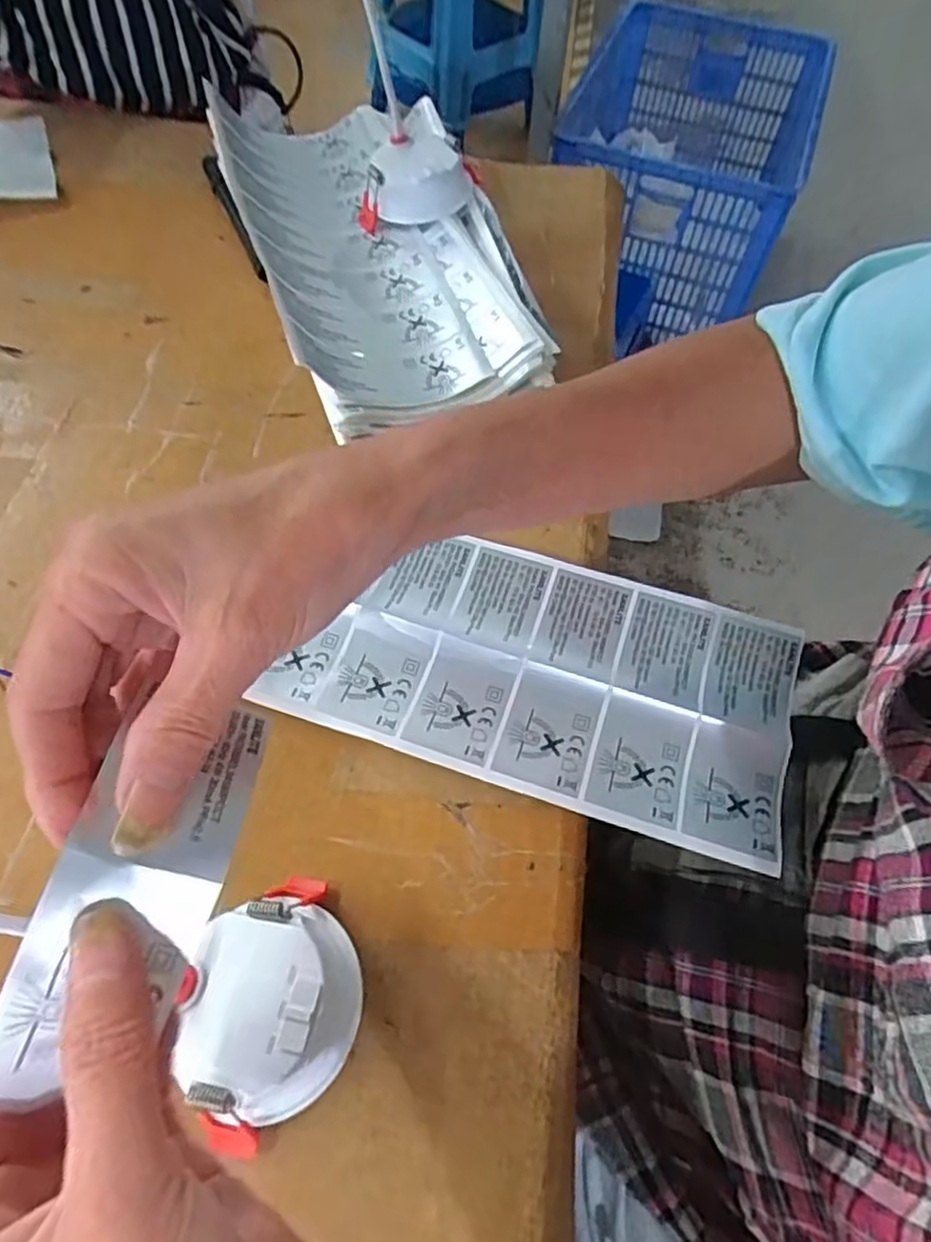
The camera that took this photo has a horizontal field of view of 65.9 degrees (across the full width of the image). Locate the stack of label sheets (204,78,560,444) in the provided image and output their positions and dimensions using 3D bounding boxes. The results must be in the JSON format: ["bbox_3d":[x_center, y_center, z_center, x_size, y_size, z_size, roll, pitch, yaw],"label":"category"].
[{"bbox_3d":[-0.060,-0.247,0.470,0.154,0.053,0.298,-15,61,-12],"label":"stack of label sheets"}]

